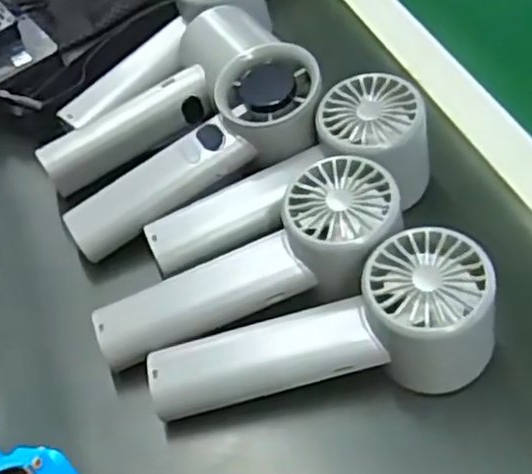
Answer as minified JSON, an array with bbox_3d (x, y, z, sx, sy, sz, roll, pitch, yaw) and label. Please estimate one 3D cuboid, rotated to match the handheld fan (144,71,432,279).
[{"bbox_3d":[0.016,-0.021,0.386,0.158,0.058,0.060,-28,54,3],"label":"handheld fan"}]

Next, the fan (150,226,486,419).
[{"bbox_3d":[0.027,0.051,0.329,0.154,0.053,0.053,-18,51,10],"label":"fan"}]

